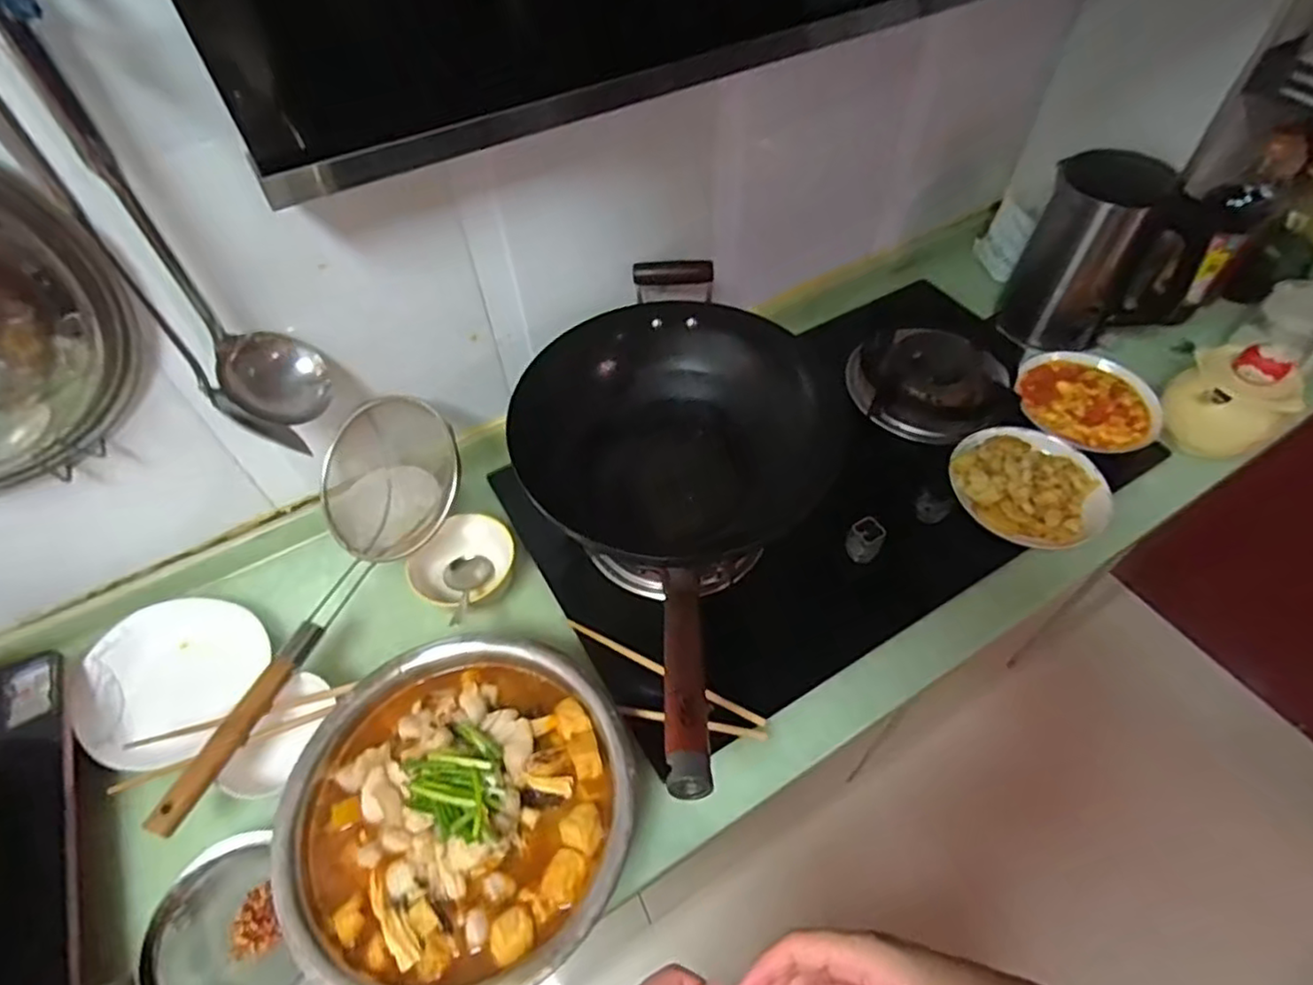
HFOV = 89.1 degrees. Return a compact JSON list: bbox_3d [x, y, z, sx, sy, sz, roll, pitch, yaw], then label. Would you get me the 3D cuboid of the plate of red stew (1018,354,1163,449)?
[{"bbox_3d":[0.561,-0.121,0.873,0.163,0.027,0.159,-1,53,1],"label":"plate of red stew"}]

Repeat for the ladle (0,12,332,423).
[{"bbox_3d":[-0.361,-0.186,0.525,0.077,0.311,0.066,-33,58,-20],"label":"ladle"}]

